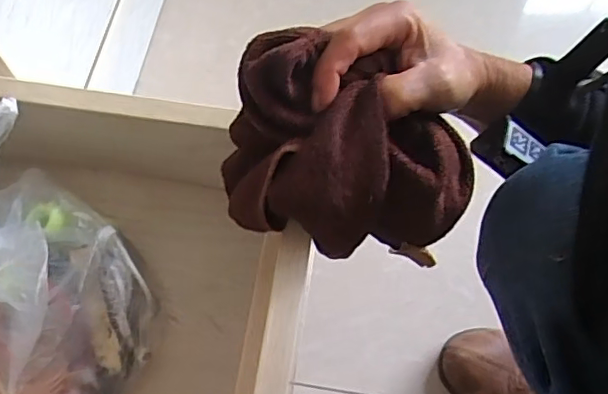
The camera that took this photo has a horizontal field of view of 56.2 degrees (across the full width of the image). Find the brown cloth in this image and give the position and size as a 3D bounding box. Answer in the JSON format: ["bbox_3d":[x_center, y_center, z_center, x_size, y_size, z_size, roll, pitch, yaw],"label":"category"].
[{"bbox_3d":[0.028,-0.027,0.336,0.148,0.090,0.099,7,65,3],"label":"brown cloth"}]

